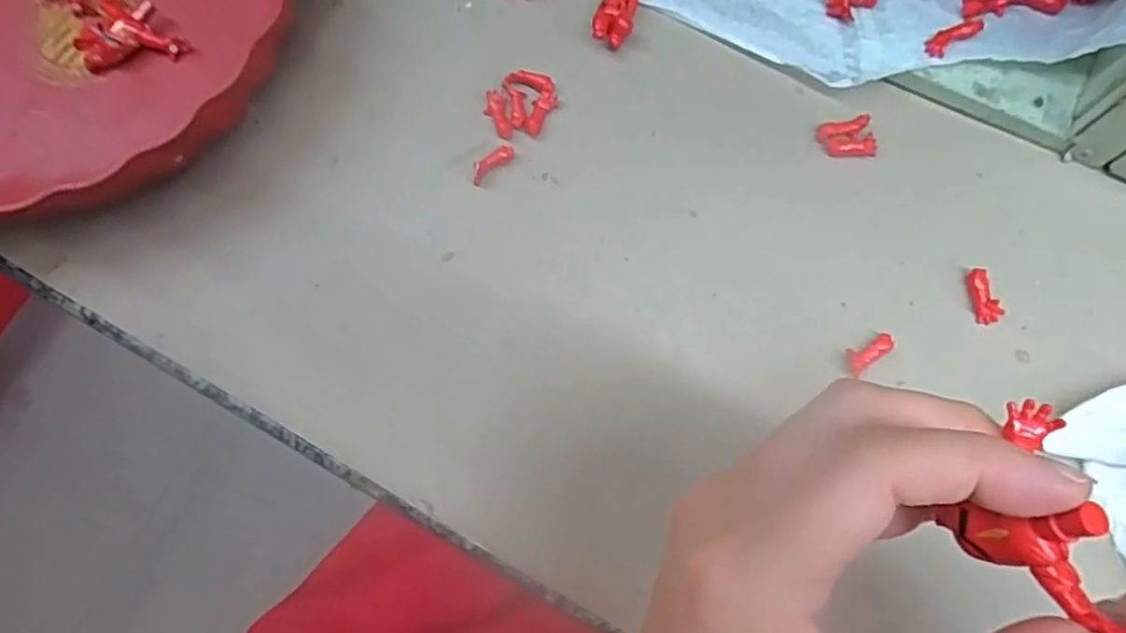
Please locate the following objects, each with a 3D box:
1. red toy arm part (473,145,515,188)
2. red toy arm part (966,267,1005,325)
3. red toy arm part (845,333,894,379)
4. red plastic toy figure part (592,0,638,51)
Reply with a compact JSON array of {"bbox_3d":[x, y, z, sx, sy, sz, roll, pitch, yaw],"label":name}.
[{"bbox_3d":[-0.032,-0.069,0.302,0.023,0.008,0.007,-38,79,-8],"label":"red toy arm part"},{"bbox_3d":[0.178,-0.009,0.281,0.010,0.008,0.024,-12,77,-2],"label":"red toy arm part"},{"bbox_3d":[0.126,0.015,0.276,0.023,0.005,0.010,-36,79,-7],"label":"red toy arm part"},{"bbox_3d":[0.026,-0.145,0.315,0.017,0.012,0.039,16,77,4],"label":"red plastic toy figure part"}]

